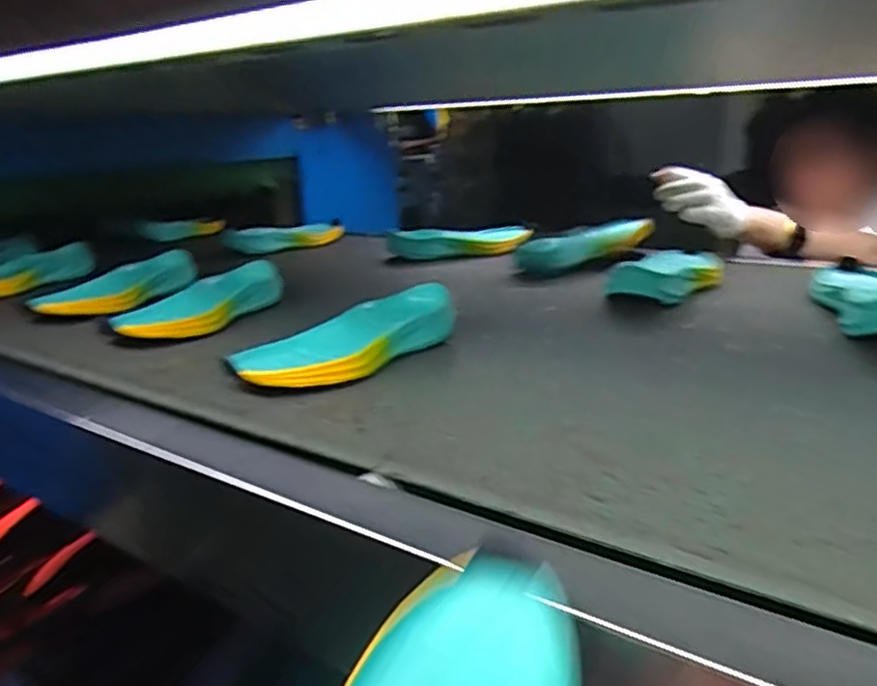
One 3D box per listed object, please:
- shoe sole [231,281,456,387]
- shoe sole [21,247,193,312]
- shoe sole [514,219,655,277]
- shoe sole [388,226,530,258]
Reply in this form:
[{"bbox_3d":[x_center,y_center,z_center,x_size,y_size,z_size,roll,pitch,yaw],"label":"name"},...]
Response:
[{"bbox_3d":[-0.075,-0.003,0.595,0.083,0.047,0.227,12,21,38],"label":"shoe sole"},{"bbox_3d":[-0.386,-0.070,0.834,0.087,0.033,0.227,4,21,33],"label":"shoe sole"},{"bbox_3d":[0.205,-0.137,0.972,0.204,0.055,0.110,-6,17,-16],"label":"shoe sole"},{"bbox_3d":[0.031,-0.164,1.099,0.225,0.037,0.069,-11,18,-10],"label":"shoe sole"}]

